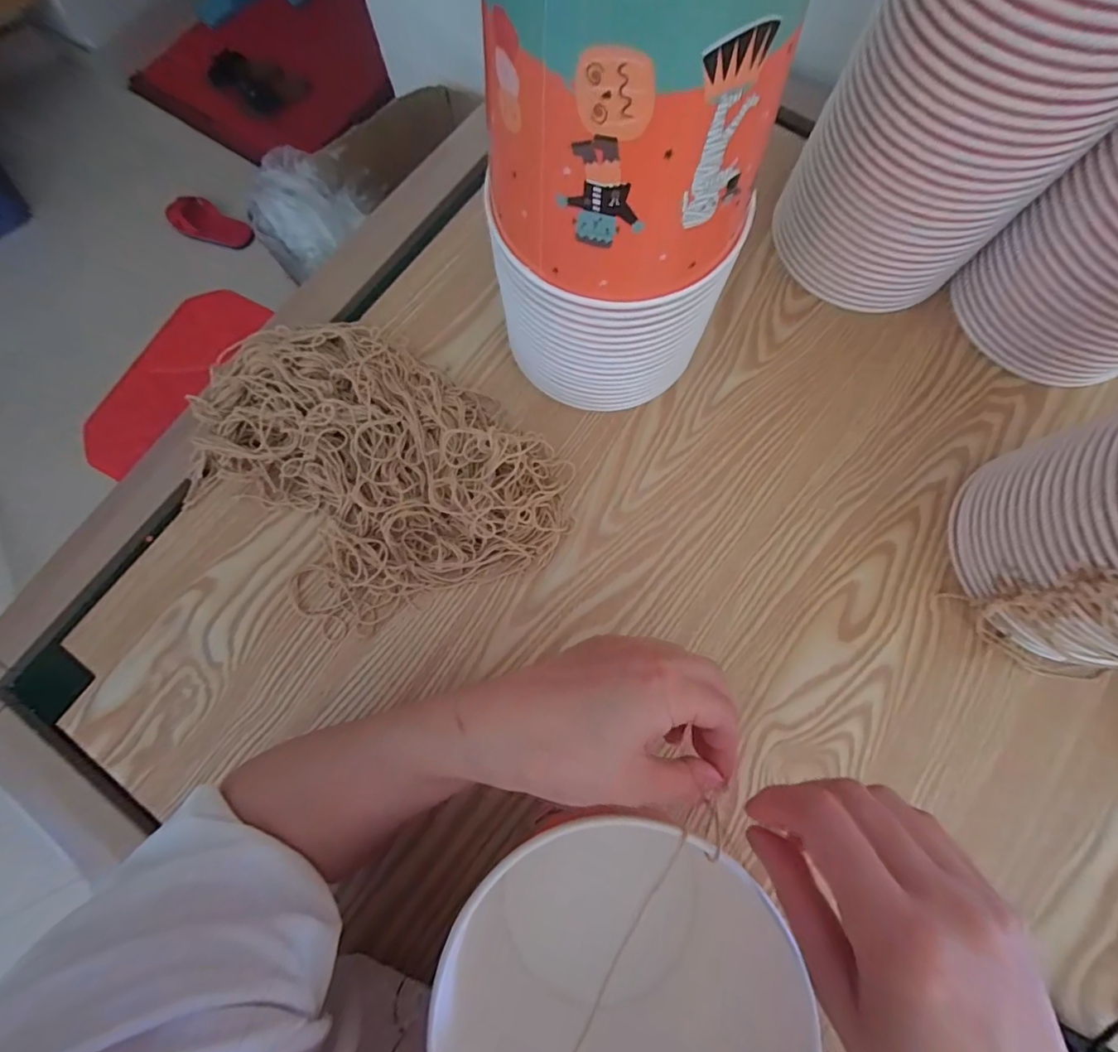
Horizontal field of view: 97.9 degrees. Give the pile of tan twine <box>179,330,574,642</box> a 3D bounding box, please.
[{"bbox_3d":[-0.137,-0.046,0.373,0.224,0.057,0.245,-36,79,-7],"label":"pile of tan twine"}]

